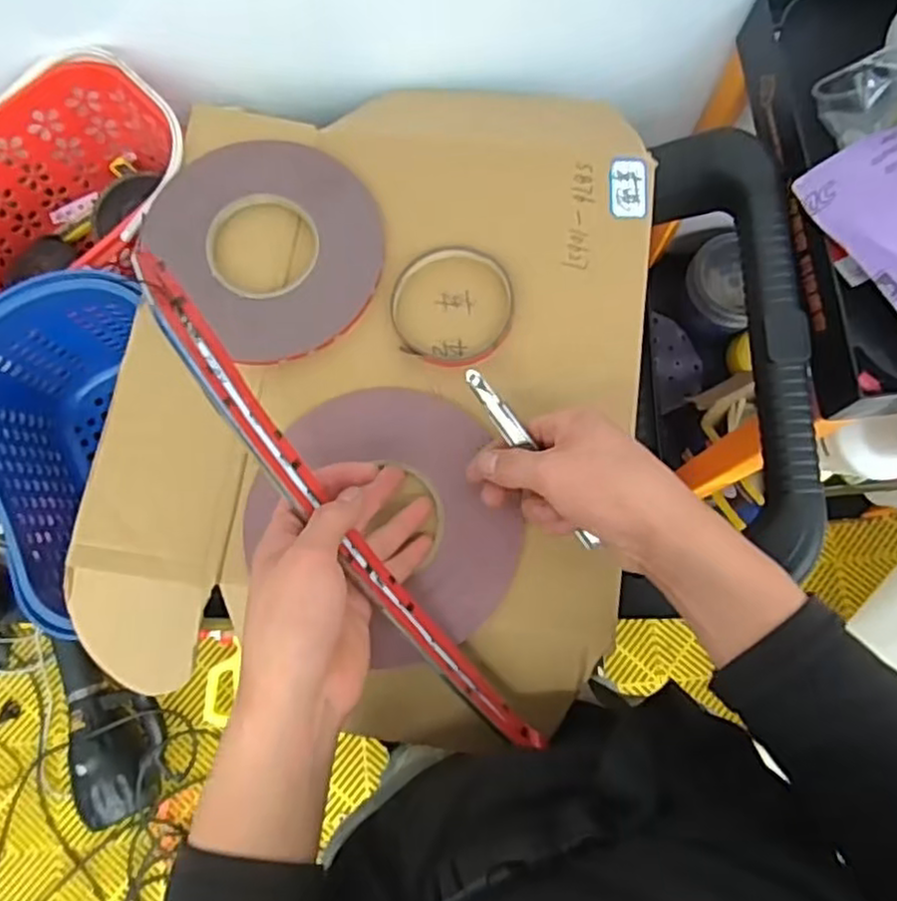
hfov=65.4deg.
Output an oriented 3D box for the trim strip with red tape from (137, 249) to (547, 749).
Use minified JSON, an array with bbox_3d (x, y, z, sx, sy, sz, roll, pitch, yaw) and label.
[{"bbox_3d":[-0.057,0.046,0.395,0.023,0.027,0.353,-38,102,-7],"label":"trim strip with red tape"}]

